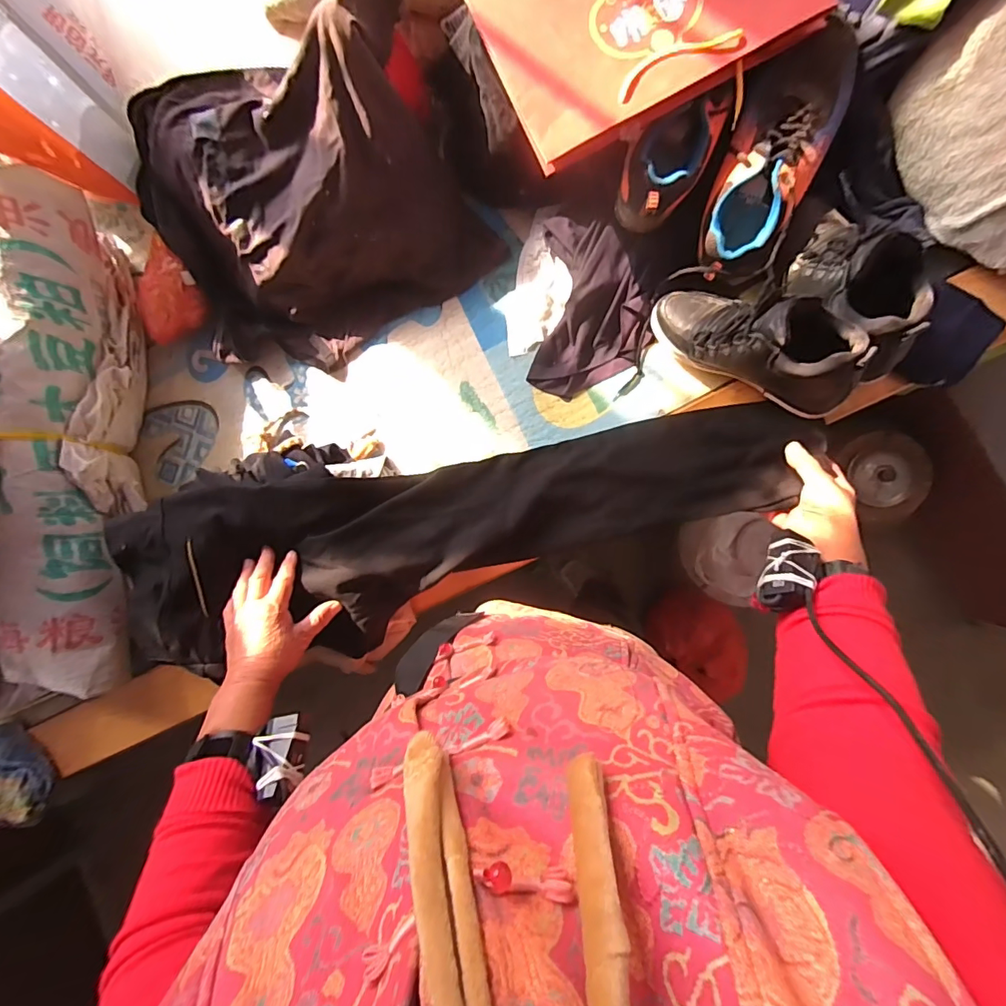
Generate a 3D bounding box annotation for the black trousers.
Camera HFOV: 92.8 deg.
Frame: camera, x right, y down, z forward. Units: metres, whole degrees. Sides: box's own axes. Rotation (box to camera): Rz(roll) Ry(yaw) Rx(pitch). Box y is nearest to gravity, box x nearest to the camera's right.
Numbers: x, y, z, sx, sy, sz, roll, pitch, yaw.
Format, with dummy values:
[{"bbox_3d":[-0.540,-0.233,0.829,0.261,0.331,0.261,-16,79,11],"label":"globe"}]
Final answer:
[{"bbox_3d":[-0.036,0.028,0.576,0.814,0.093,0.211,-12,87,-3],"label":"black trousers"}]

